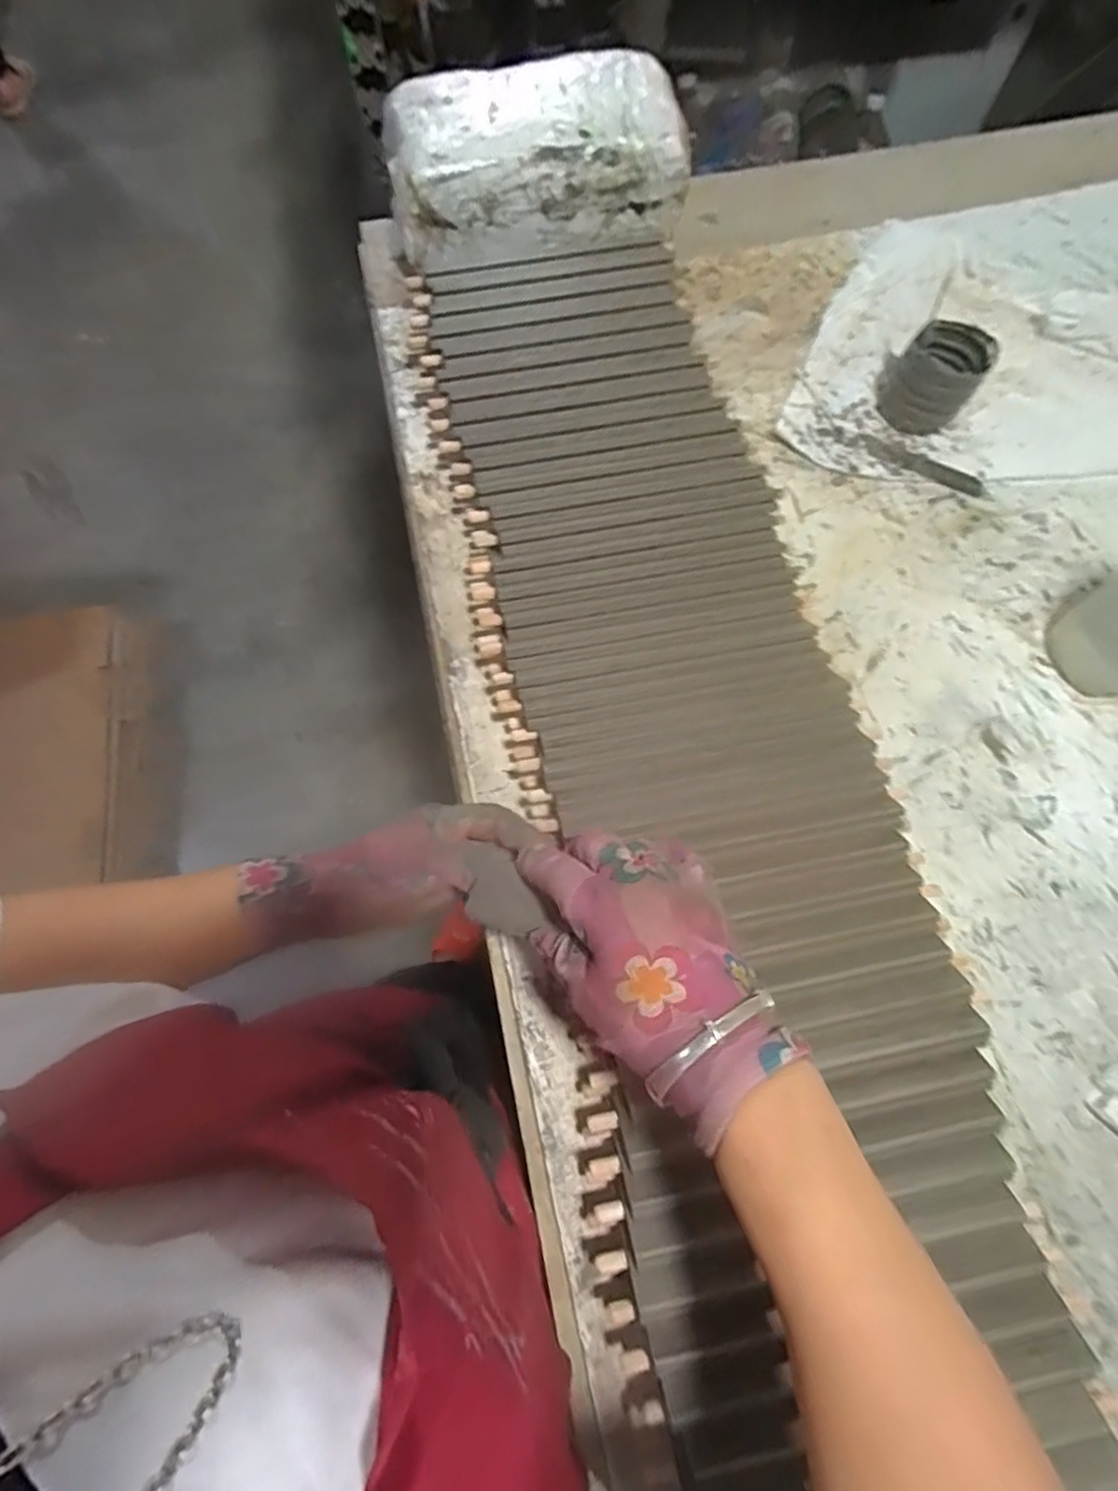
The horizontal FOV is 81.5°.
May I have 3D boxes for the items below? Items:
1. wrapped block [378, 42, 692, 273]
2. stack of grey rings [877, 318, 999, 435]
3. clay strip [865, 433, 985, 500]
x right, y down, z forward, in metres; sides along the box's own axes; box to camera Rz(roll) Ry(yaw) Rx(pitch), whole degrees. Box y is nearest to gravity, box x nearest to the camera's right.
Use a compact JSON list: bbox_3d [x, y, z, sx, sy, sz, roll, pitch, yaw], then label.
[{"bbox_3d":[-0.022,-0.497,0.548,0.244,0.082,0.112,-11,74,-4],"label":"wrapped block"},{"bbox_3d":[0.304,-0.297,0.526,0.066,0.057,0.055,28,75,7],"label":"stack of grey rings"},{"bbox_3d":[0.300,-0.232,0.533,0.103,0.004,0.018,31,75,8],"label":"clay strip"}]

